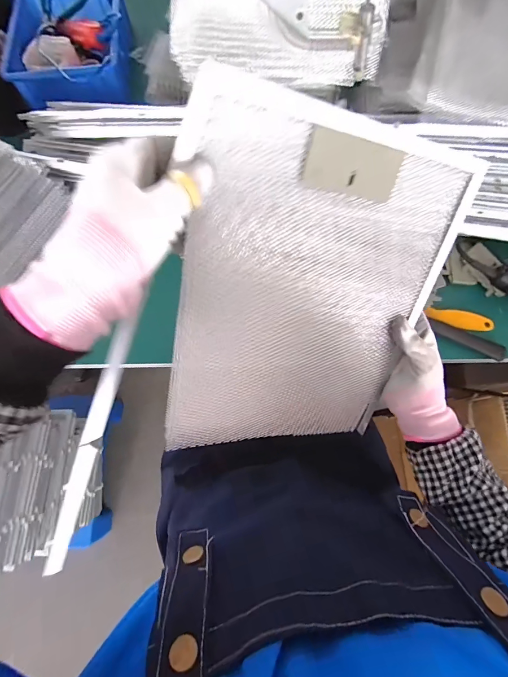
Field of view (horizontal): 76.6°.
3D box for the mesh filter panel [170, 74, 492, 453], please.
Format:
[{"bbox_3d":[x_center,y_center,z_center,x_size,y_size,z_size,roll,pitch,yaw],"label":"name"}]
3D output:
[{"bbox_3d":[0.055,-0.024,0.319,0.258,0.328,0.012,1,31,-21],"label":"mesh filter panel"}]

